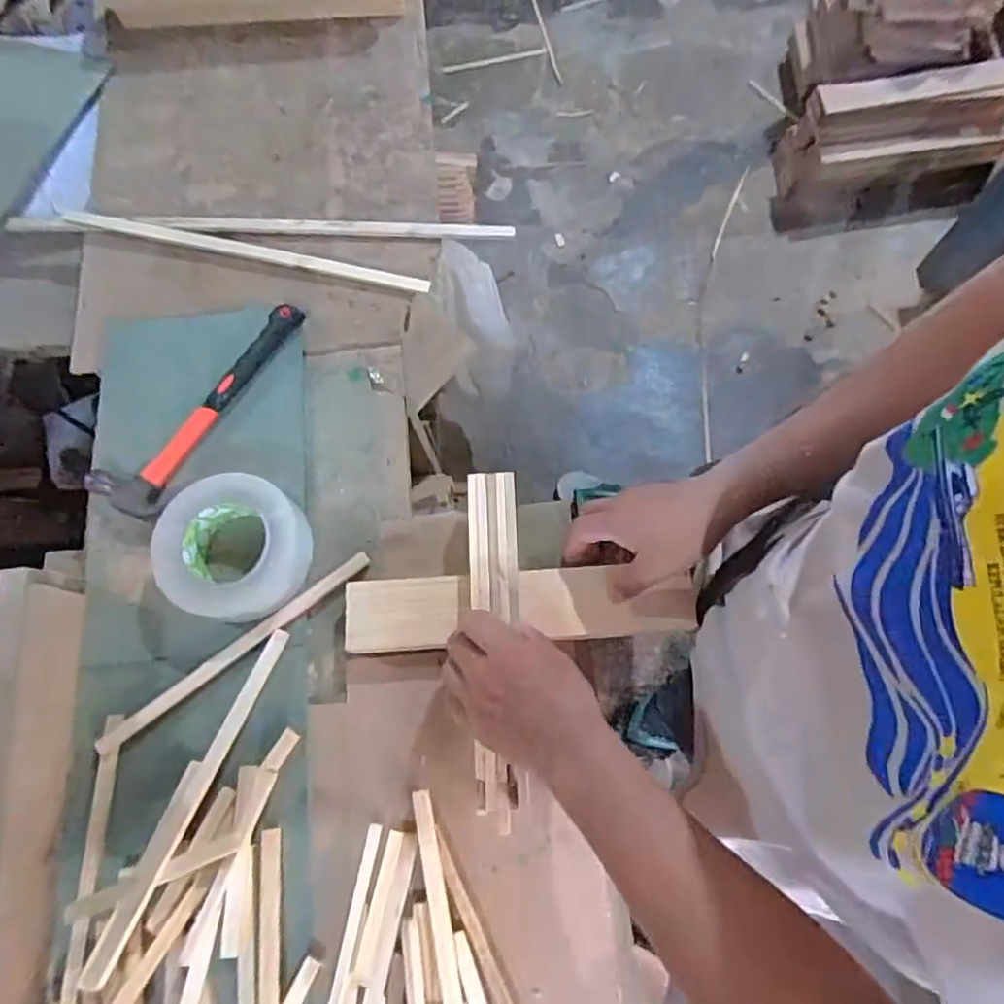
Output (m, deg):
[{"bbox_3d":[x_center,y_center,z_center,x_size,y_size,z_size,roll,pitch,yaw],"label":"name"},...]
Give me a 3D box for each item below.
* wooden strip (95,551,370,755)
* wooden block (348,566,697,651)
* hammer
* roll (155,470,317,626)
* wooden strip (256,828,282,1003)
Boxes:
[{"bbox_3d":[-0.244,0.137,0.591,0.283,0.012,0.016,-36,75,-12],"label":"wooden strip"},{"bbox_3d":[0.015,0.095,0.572,0.307,0.020,0.065,-2,71,2],"label":"wooden block"},{"bbox_3d":[-0.300,-0.098,0.653,0.075,0.023,0.272,40,75,12],"label":"hammer"},{"bbox_3d":[-0.249,0.041,0.593,0.129,0.048,0.126,0,71,0],"label":"roll"},{"bbox_3d":[-0.185,0.374,0.503,0.019,0.015,0.205,-7,71,-3],"label":"wooden strip"}]

